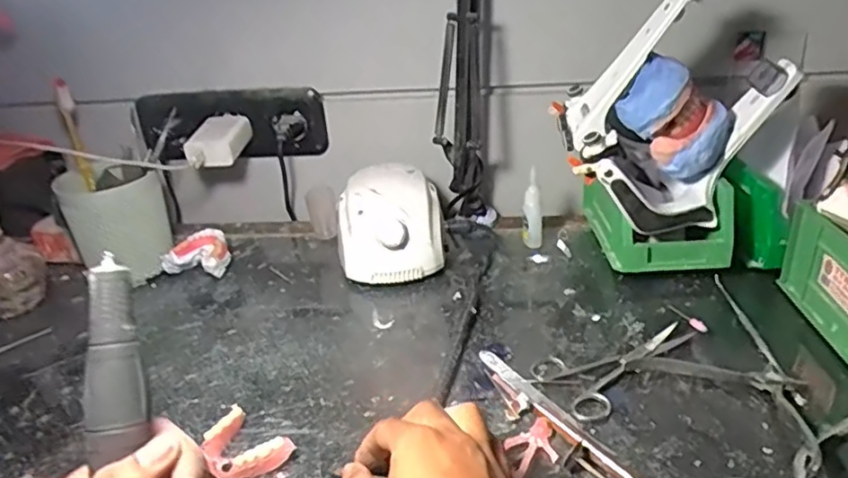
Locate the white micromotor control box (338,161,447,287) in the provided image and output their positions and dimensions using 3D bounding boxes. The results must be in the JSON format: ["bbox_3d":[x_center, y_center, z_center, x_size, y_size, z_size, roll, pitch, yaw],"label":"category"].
[{"bbox_3d":[-0.038,-0.016,0.651,0.105,0.083,0.128,-5,28,-2],"label":"white micromotor control box"}]

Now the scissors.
[{"bbox_3d":[0.160,0.098,0.494,0.137,0.006,0.069,-15,30,-21],"label":"scissors"}]

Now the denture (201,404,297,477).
[{"bbox_3d":[-0.128,0.143,0.434,0.064,0.017,0.049,16,34,33],"label":"denture"}]

